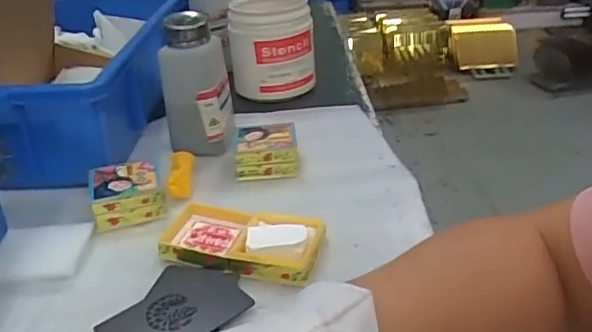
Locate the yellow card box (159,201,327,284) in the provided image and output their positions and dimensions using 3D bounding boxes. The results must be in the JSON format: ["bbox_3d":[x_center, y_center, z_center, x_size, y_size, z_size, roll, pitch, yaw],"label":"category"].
[{"bbox_3d":[-0.041,0.051,0.411,0.116,0.019,0.059,6,30,15],"label":"yellow card box"}]

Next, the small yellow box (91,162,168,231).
[{"bbox_3d":[-0.137,0.021,0.463,0.054,0.027,0.049,-10,30,-14],"label":"small yellow box"}]

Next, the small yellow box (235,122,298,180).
[{"bbox_3d":[-0.026,-0.014,0.517,0.053,0.032,0.049,-3,29,-1],"label":"small yellow box"}]

